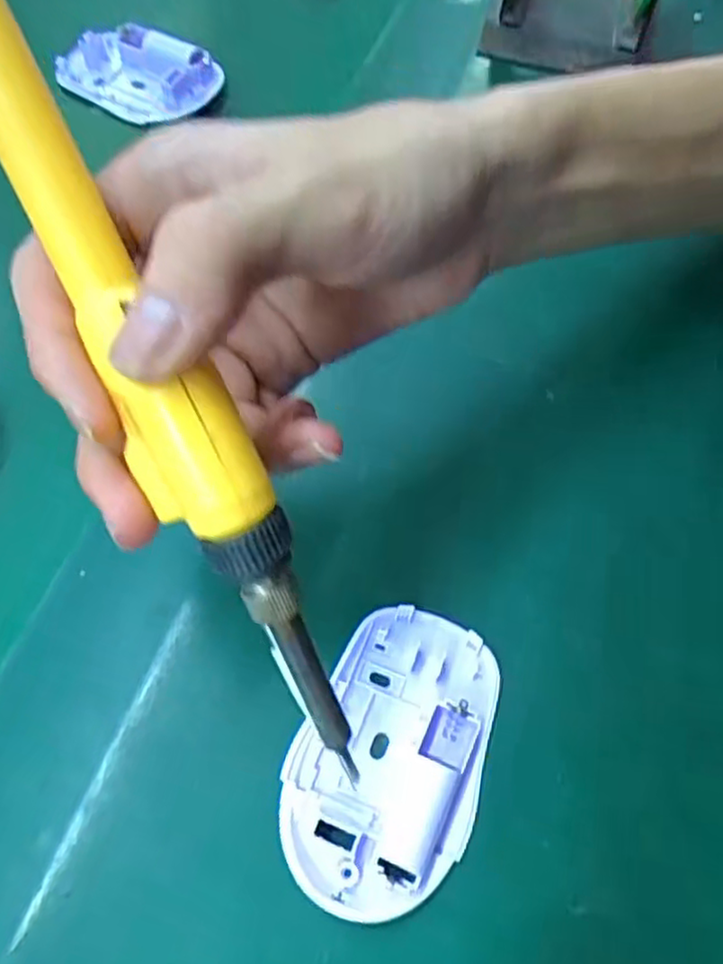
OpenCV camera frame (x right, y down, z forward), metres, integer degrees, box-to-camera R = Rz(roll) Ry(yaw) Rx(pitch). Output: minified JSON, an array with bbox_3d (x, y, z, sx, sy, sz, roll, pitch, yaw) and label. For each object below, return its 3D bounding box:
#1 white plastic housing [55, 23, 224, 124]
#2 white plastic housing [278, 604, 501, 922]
[{"bbox_3d":[-0.124,-0.226,0.385,0.088,0.021,0.048,28,66,12],"label":"white plastic housing"},{"bbox_3d":[0.010,0.091,0.237,0.061,0.015,0.096,18,64,7],"label":"white plastic housing"}]

